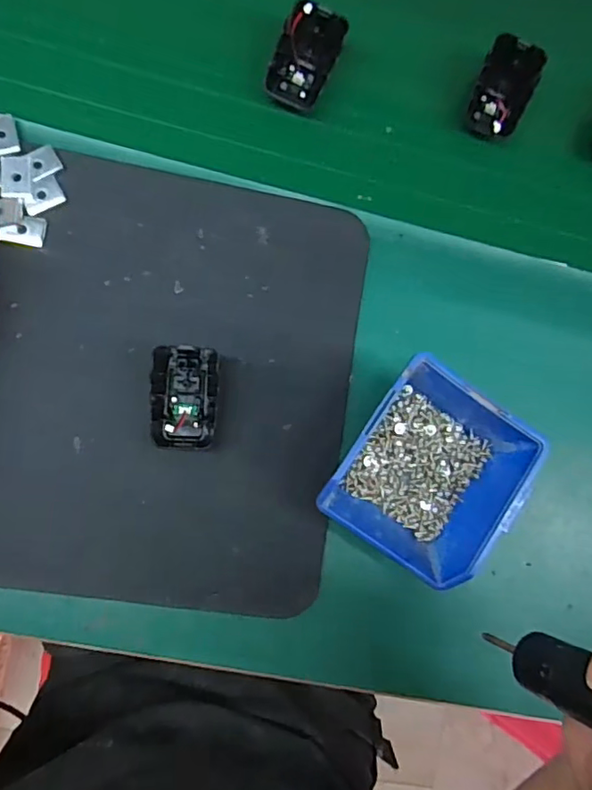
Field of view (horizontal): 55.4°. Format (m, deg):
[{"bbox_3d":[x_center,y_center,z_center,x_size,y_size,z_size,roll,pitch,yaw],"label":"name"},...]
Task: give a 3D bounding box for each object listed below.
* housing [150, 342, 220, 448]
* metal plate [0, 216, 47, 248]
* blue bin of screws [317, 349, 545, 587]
[{"bbox_3d":[-0.075,0.001,0.381,0.042,0.035,0.069,5,85,-8],"label":"housing"},{"bbox_3d":[-0.187,-0.113,0.387,0.027,0.007,0.020,8,85,-8],"label":"metal plate"},{"bbox_3d":[0.090,0.053,0.388,0.118,0.057,0.124,34,81,-4],"label":"blue bin of screws"}]

